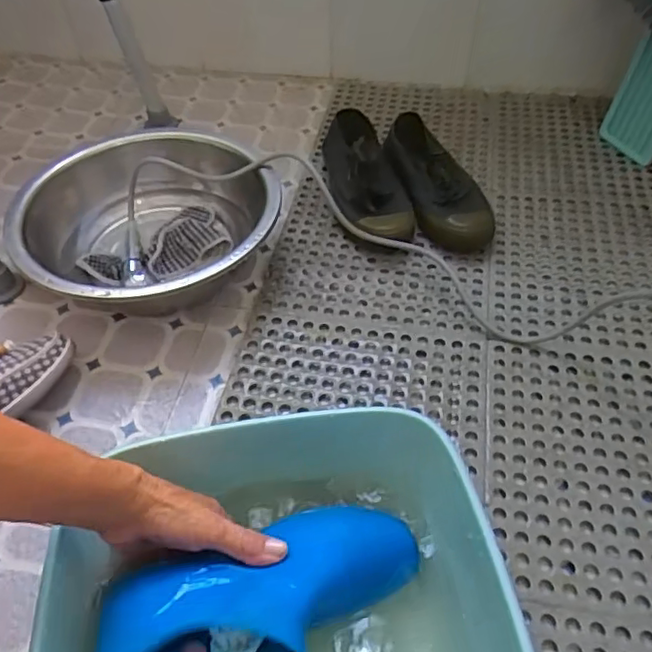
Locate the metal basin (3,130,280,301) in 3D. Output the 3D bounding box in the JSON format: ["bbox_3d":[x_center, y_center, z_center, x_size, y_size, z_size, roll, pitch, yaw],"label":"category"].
[{"bbox_3d":[-0.220,-0.122,0.761,0.302,0.101,0.309,-1,48,1],"label":"metal basin"}]

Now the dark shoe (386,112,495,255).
[{"bbox_3d":[0.158,-0.204,0.846,0.108,0.071,0.245,-12,49,-8],"label":"dark shoe"}]

